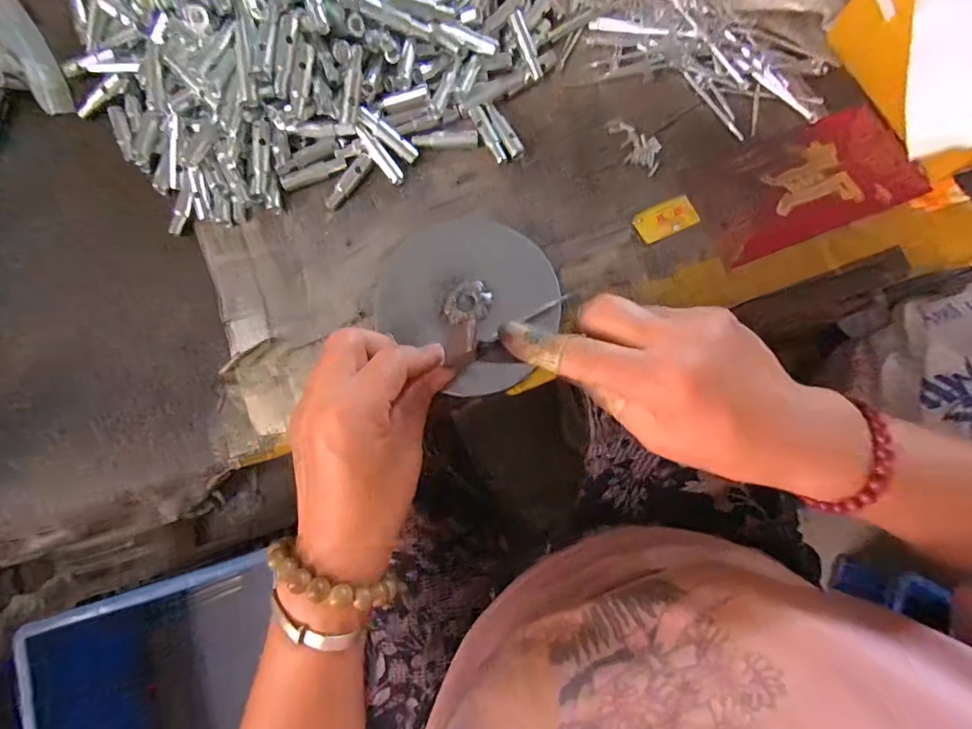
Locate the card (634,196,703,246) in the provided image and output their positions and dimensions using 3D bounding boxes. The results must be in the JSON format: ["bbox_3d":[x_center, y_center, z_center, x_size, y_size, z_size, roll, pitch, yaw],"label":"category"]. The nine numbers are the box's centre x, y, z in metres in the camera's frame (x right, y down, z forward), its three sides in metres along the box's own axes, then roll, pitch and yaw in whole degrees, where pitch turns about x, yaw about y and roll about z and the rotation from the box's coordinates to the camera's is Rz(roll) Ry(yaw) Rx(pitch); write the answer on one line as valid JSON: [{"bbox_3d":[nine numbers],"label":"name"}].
[{"bbox_3d":[0.133,-0.108,0.337,0.046,0.004,0.025,-23,79,-4],"label":"card"}]

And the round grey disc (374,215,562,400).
[{"bbox_3d":[-0.011,-0.048,0.319,0.123,0.017,0.113,0,78,1],"label":"round grey disc"}]

